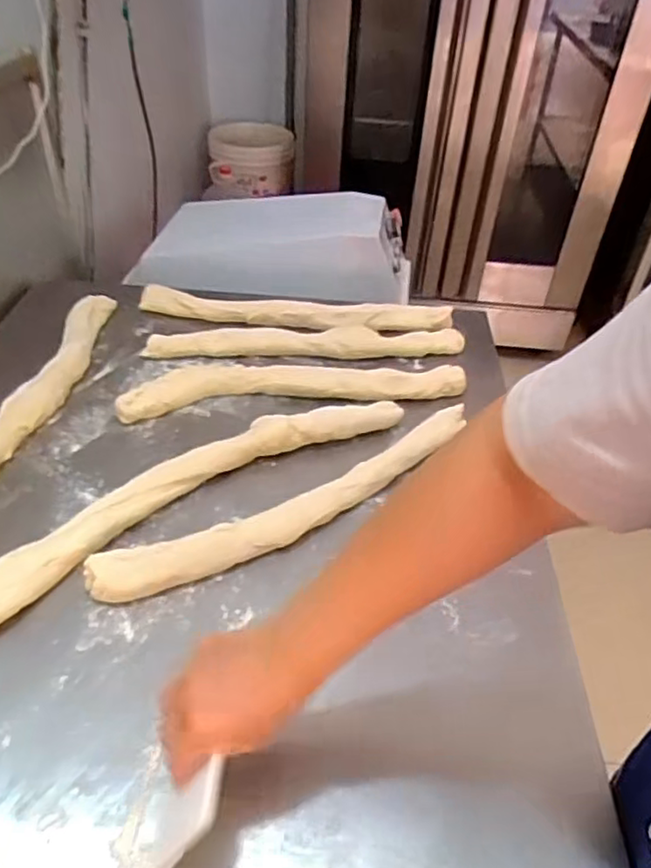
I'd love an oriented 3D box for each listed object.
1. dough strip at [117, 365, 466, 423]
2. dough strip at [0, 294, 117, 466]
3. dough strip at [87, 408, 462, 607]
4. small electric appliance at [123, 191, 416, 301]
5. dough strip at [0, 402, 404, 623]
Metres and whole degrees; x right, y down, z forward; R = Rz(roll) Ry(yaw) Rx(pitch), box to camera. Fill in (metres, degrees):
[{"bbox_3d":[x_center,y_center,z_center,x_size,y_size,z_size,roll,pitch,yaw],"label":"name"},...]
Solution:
[{"bbox_3d":[-0.039,-0.072,0.892,0.469,0.029,0.074,-6,41,-9],"label":"dough strip"},{"bbox_3d":[-0.384,-0.041,0.832,0.058,0.035,0.561,4,40,2],"label":"dough strip"},{"bbox_3d":[-0.016,0.071,0.740,0.509,0.030,0.075,-23,47,-27],"label":"dough strip"},{"bbox_3d":[-0.101,-0.380,1.314,0.529,0.182,0.183,-3,42,-7],"label":"small electric appliance"},{"bbox_3d":[-0.142,0.054,0.730,0.563,0.034,0.090,-27,48,-30],"label":"dough strip"}]

